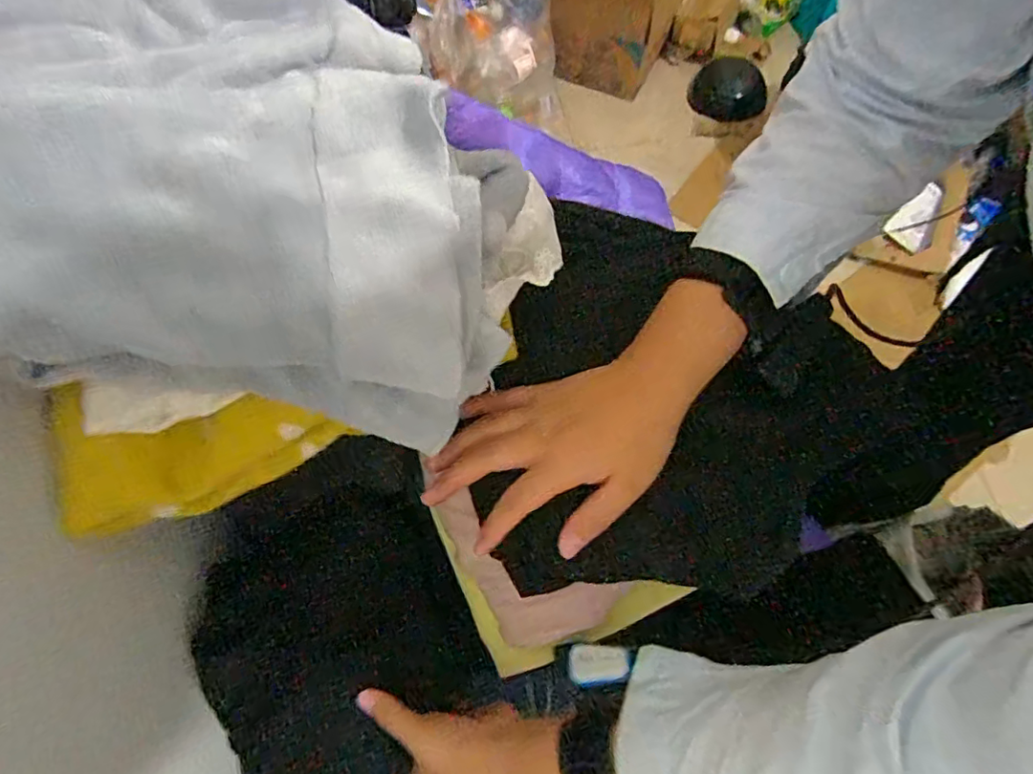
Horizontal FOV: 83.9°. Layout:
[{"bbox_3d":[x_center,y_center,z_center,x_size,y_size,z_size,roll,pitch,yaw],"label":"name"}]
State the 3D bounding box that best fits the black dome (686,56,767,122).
[{"bbox_3d":[0.556,-0.788,1.530,0.206,0.066,0.173,-9,95,8],"label":"black dome"}]

